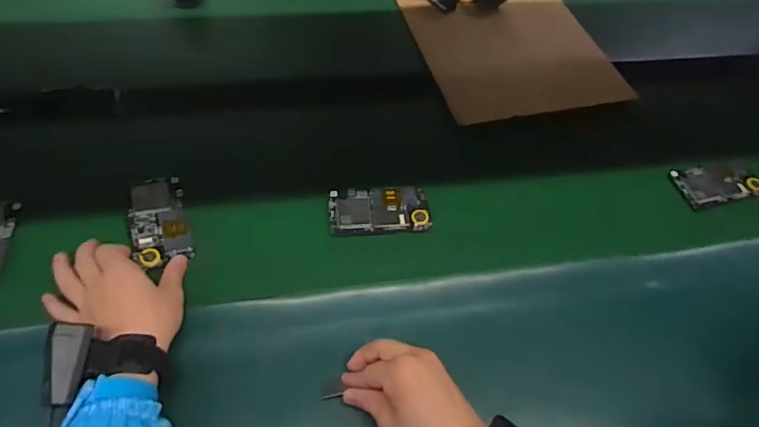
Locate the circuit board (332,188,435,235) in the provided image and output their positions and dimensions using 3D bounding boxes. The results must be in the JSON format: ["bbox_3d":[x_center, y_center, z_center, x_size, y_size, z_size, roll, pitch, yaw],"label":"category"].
[{"bbox_3d":[0.000,-0.005,0.624,0.123,0.009,0.066,-4,57,-7],"label":"circuit board"}]

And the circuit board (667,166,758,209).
[{"bbox_3d":[0.468,-0.043,0.690,0.114,0.018,0.066,-9,58,-10],"label":"circuit board"}]

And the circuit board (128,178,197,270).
[{"bbox_3d":[-0.259,0.005,0.587,0.060,0.013,0.123,-16,60,-14],"label":"circuit board"}]

